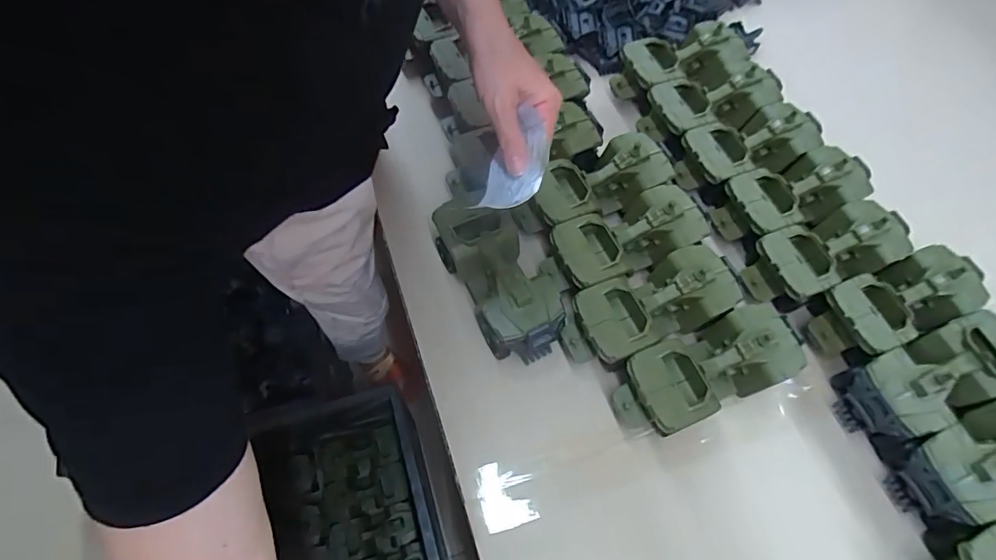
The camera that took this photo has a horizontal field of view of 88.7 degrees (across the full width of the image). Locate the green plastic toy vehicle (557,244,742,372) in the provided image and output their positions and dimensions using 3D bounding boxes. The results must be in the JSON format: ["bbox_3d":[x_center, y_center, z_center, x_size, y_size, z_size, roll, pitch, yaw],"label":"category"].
[{"bbox_3d":[0.157,0.031,0.547,0.185,0.085,0.087,-23,67,-14],"label":"green plastic toy vehicle"}]

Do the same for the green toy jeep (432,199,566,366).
[{"bbox_3d":[0.001,-0.004,0.549,0.079,0.075,0.183,-24,67,-14],"label":"green toy jeep"}]

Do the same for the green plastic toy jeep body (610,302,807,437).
[{"bbox_3d":[0.211,0.092,0.521,0.197,0.081,0.083,-20,67,-13],"label":"green plastic toy jeep body"}]

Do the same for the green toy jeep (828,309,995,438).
[{"bbox_3d":[0.444,0.098,0.526,0.182,0.078,0.090,-15,65,-10],"label":"green toy jeep"}]

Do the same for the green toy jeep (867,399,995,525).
[{"bbox_3d":[0.472,0.166,0.492,0.180,0.076,0.091,-13,65,-9],"label":"green toy jeep"}]

